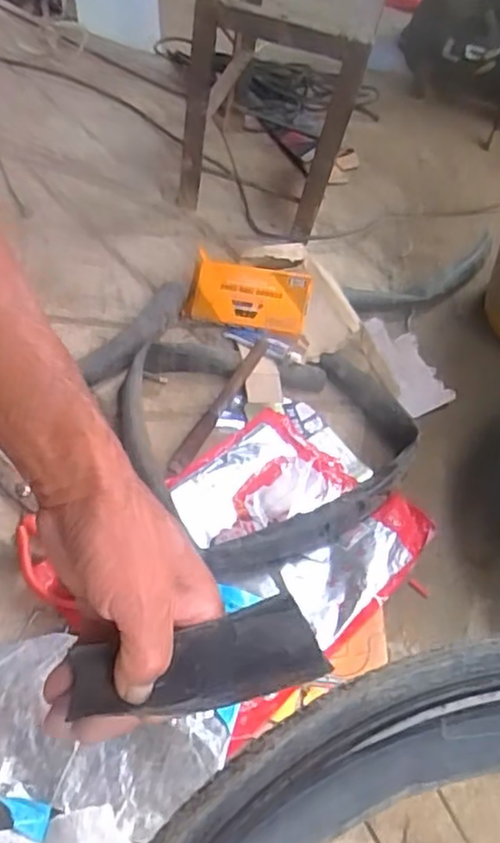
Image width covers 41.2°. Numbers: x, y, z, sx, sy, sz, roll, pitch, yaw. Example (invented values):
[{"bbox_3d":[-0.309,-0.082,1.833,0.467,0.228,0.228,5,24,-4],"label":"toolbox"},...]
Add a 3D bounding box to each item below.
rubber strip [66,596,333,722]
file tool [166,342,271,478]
[{"bbox_3d":[-0.028,0.123,0.329,0.125,0.019,0.041,-14,46,6],"label":"rubber strip"},{"bbox_3d":[-0.031,-0.021,0.717,0.018,0.009,0.206,18,49,18],"label":"file tool"}]

